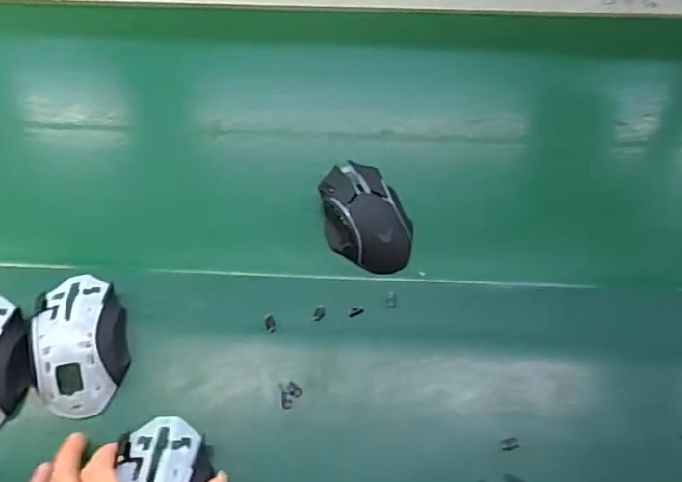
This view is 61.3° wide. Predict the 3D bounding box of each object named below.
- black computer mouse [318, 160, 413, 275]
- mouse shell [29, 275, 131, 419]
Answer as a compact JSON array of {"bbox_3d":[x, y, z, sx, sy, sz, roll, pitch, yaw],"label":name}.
[{"bbox_3d":[0.021,-0.027,0.530,0.068,0.031,0.116,-23,58,-15],"label":"black computer mouse"},{"bbox_3d":[-0.212,0.081,0.461,0.073,0.036,0.116,-13,56,-9],"label":"mouse shell"}]

